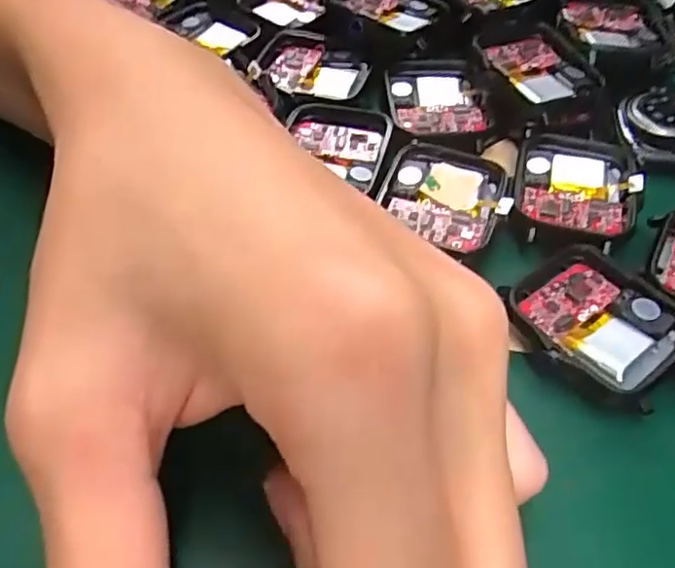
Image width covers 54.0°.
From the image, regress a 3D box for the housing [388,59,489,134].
[{"bbox_3d":[0.035,-0.066,0.235,0.032,0.007,0.035,-3,52,-5],"label":"housing"}]

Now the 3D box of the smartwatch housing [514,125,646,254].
[{"bbox_3d":[0.075,-0.030,0.207,0.036,0.007,0.044,13,52,7],"label":"smartwatch housing"}]

